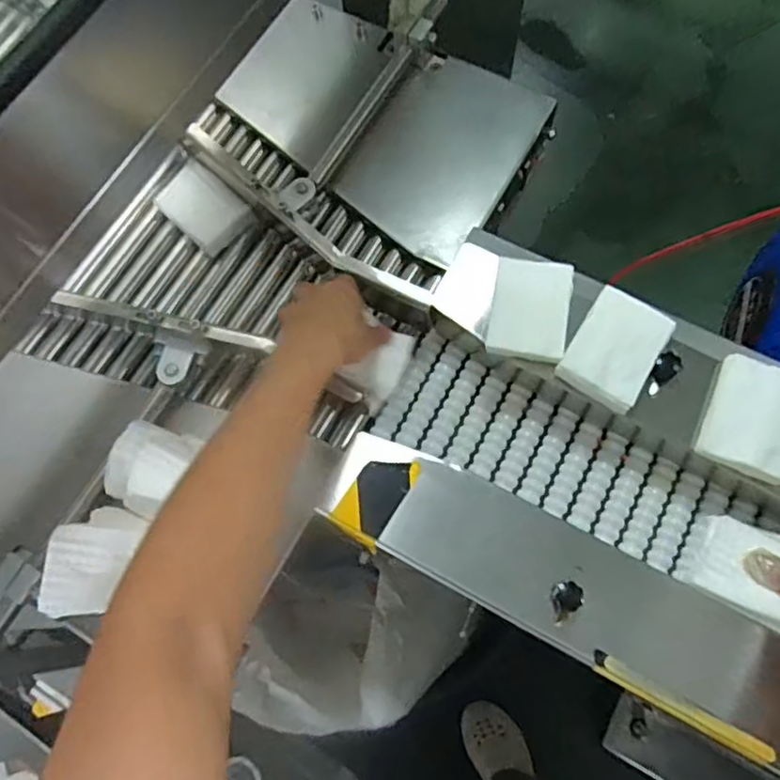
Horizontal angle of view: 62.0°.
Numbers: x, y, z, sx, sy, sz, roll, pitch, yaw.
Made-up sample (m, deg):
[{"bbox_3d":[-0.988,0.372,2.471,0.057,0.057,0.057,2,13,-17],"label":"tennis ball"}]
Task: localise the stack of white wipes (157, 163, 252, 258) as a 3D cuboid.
[{"bbox_3d":[-0.215,-0.210,0.746,0.097,0.030,0.068,38,76,14],"label":"stack of white wipes"}]

